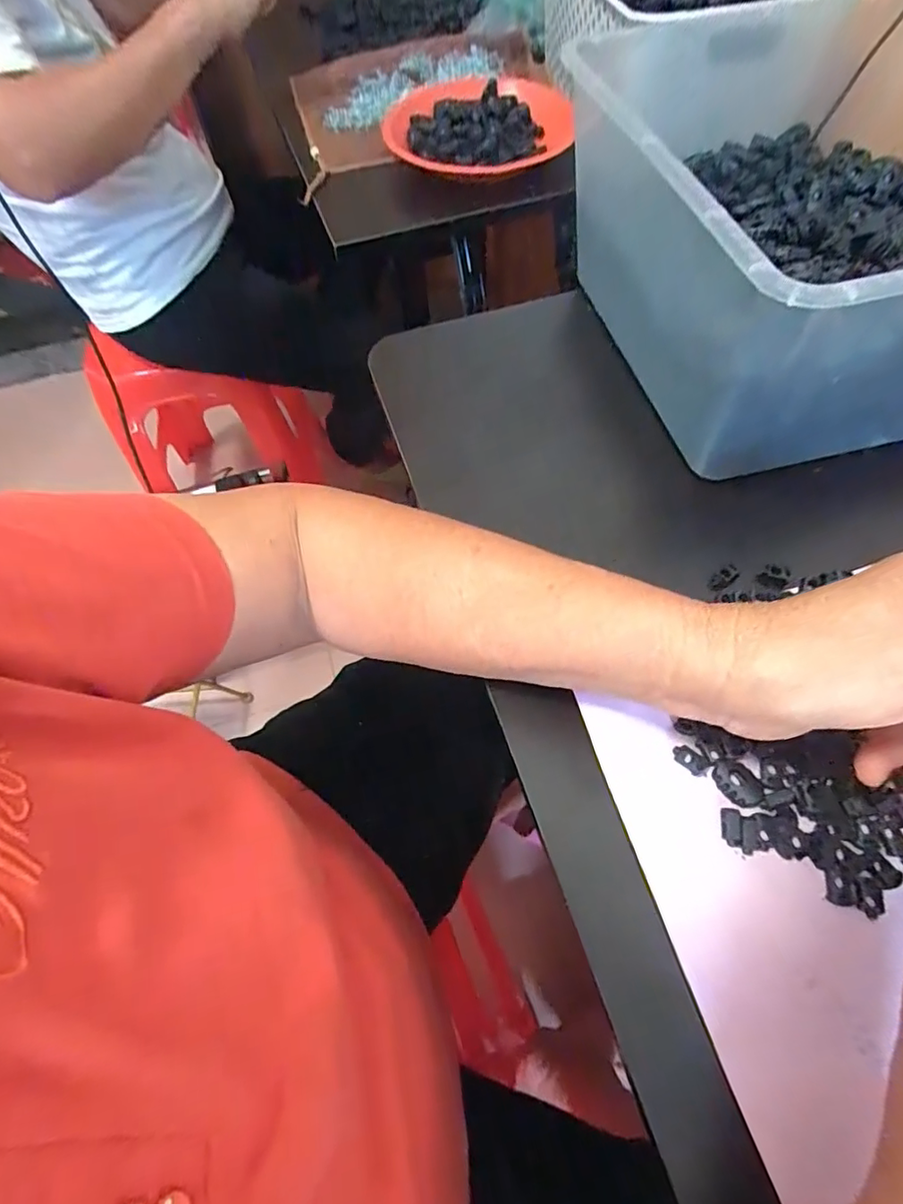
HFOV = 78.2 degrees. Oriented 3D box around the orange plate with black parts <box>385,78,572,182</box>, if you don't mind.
[{"bbox_3d":[0.032,-0.510,0.597,0.201,0.034,0.170,-18,61,-7],"label":"orange plate with black parts"}]

